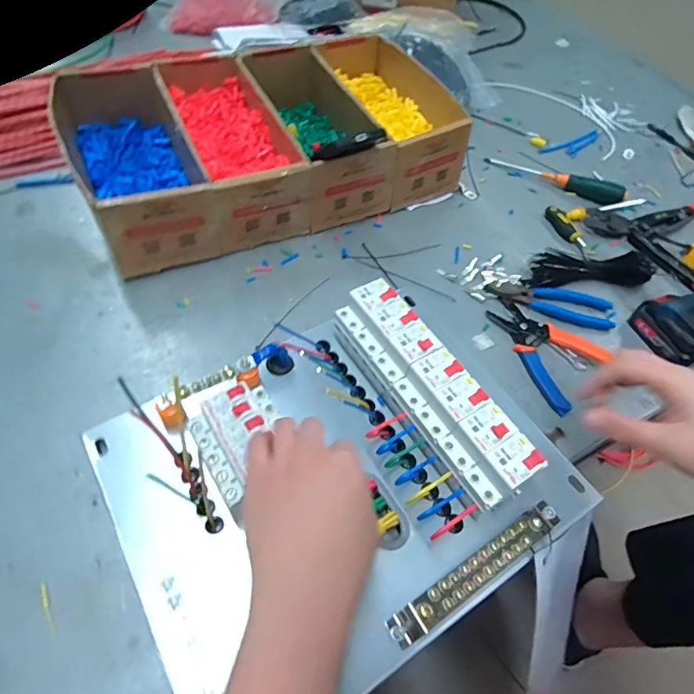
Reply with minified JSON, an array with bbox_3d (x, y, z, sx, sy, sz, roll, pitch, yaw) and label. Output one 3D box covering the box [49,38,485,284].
[{"bbox_3d":[-0.105,-0.304,0.699,0.519,0.126,0.312,-20,58,-19],"label":"box"}]

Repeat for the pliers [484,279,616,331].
[{"bbox_3d":[0.265,-0.059,0.616,0.159,0.011,0.045,14,54,6],"label":"pliers"}]

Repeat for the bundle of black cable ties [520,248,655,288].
[{"bbox_3d":[0.333,-0.111,0.652,0.186,0.023,0.052,-5,54,-8],"label":"bundle of black cable ties"}]

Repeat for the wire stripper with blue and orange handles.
[{"bbox_3d":[0.248,-0.003,0.575,0.097,0.015,0.156,-19,58,-18],"label":"wire stripper with blue and orange handles"}]

